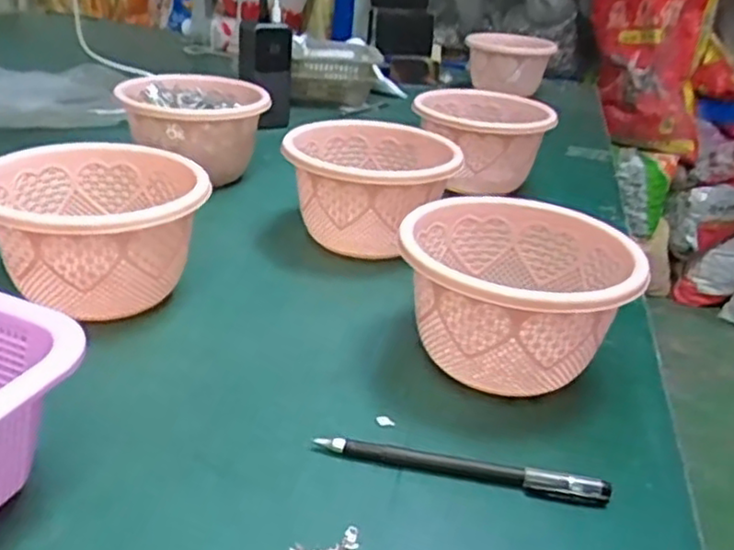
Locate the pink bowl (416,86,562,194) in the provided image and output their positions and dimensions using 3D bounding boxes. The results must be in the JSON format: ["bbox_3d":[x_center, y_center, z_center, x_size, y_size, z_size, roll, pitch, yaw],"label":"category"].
[{"bbox_3d":[0.115,-0.142,0.774,0.138,0.093,0.145,5,27,-3],"label":"pink bowl"}]

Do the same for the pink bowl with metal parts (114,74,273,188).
[{"bbox_3d":[-0.177,-0.146,0.717,0.137,0.084,0.148,-6,29,-23],"label":"pink bowl with metal parts"}]

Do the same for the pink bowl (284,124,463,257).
[{"bbox_3d":[0.002,-0.070,0.609,0.140,0.088,0.140,8,27,3],"label":"pink bowl"}]

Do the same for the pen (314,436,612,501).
[{"bbox_3d":[0.050,0.101,0.372,0.150,0.011,0.011,10,27,8],"label":"pen"}]

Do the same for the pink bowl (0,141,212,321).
[{"bbox_3d":[-0.185,-0.027,0.486,0.133,0.088,0.136,5,27,-3],"label":"pink bowl"}]

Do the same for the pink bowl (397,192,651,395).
[{"bbox_3d":[0.090,0.017,0.456,0.133,0.090,0.145,5,27,-3],"label":"pink bowl"}]

